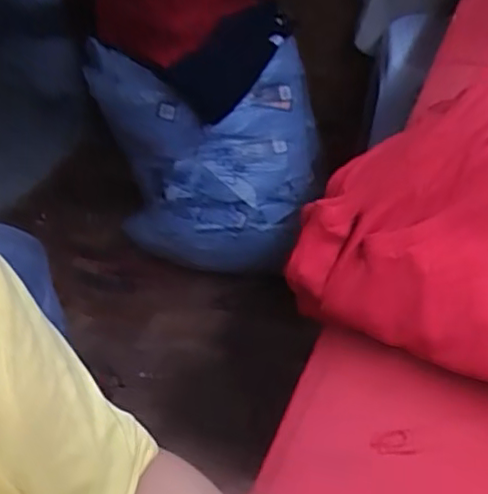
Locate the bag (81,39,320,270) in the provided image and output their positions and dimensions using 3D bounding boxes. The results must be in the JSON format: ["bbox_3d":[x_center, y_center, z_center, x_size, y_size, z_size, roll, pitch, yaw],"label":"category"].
[{"bbox_3d":[-0.079,-0.206,1.655,0.548,0.517,0.288,-7,43,-7],"label":"bag"}]

